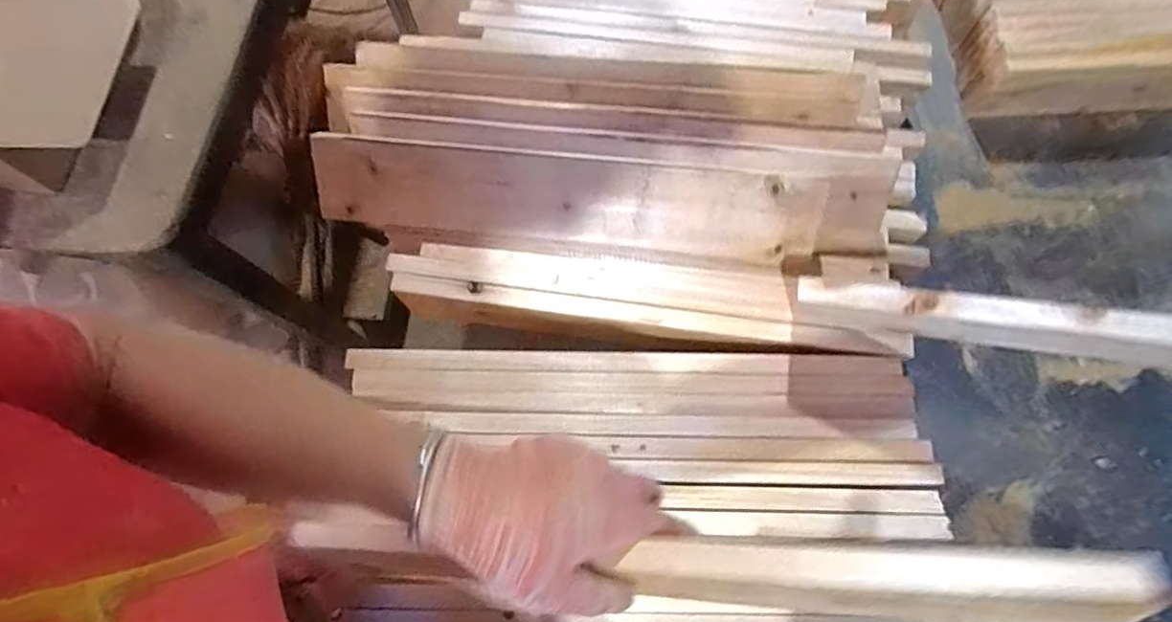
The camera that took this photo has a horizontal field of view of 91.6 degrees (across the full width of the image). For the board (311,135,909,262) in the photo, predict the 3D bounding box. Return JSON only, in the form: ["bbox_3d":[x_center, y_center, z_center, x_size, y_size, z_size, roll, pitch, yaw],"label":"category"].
[{"bbox_3d":[0.017,-0.104,0.531,0.521,0.091,0.025,3,27,3],"label":"board"}]

